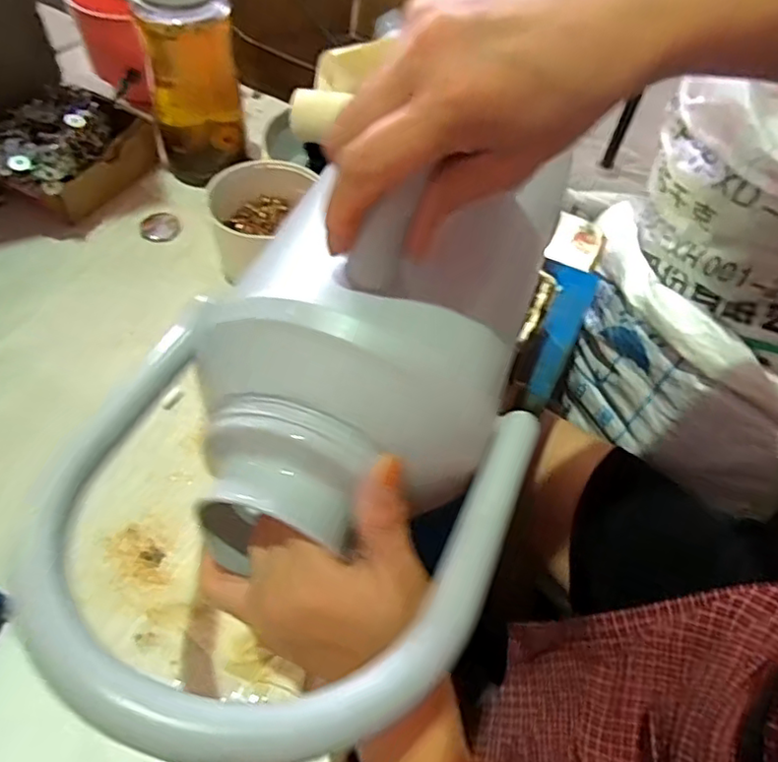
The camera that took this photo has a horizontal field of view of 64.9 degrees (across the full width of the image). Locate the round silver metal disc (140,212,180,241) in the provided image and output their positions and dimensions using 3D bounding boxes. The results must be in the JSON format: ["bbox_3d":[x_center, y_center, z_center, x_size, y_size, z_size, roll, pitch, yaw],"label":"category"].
[{"bbox_3d":[-0.234,-0.157,0.627,0.038,0.011,0.035,3,54,-4],"label":"round silver metal disc"}]

